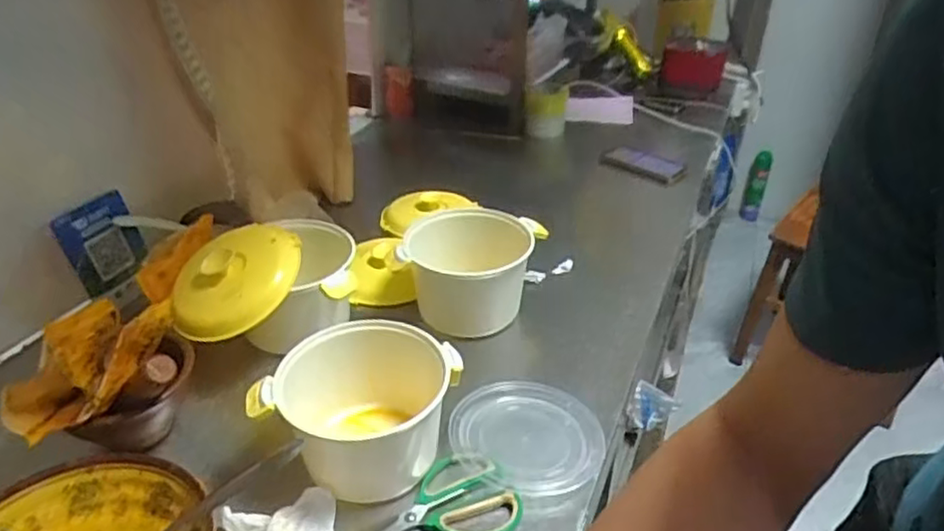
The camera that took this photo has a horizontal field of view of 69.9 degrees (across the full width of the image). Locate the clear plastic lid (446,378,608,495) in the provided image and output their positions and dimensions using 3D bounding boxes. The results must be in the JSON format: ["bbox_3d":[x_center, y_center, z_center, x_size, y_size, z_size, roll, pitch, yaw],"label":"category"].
[{"bbox_3d":[0.061,0.184,0.747,0.161,0.007,0.157,0,33,0],"label":"clear plastic lid"}]

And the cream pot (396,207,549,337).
[{"bbox_3d":[0.000,0.004,0.922,0.178,0.107,0.157,-1,33,-2],"label":"cream pot"}]

